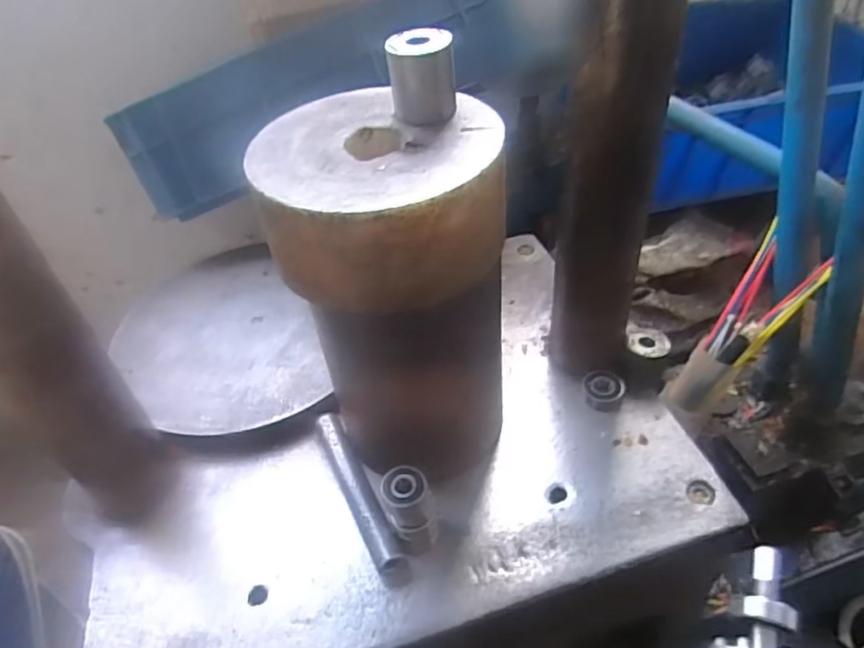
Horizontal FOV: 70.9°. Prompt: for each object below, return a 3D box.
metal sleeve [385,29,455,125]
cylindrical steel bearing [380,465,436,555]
[{"bbox_3d":[-0.005,-0.142,0.348,0.037,0.043,0.030,-4,42,3],"label":"metal sleeve"},{"bbox_3d":[-0.016,0.131,0.425,0.031,0.065,0.032,-14,43,-8],"label":"cylindrical steel bearing"}]

